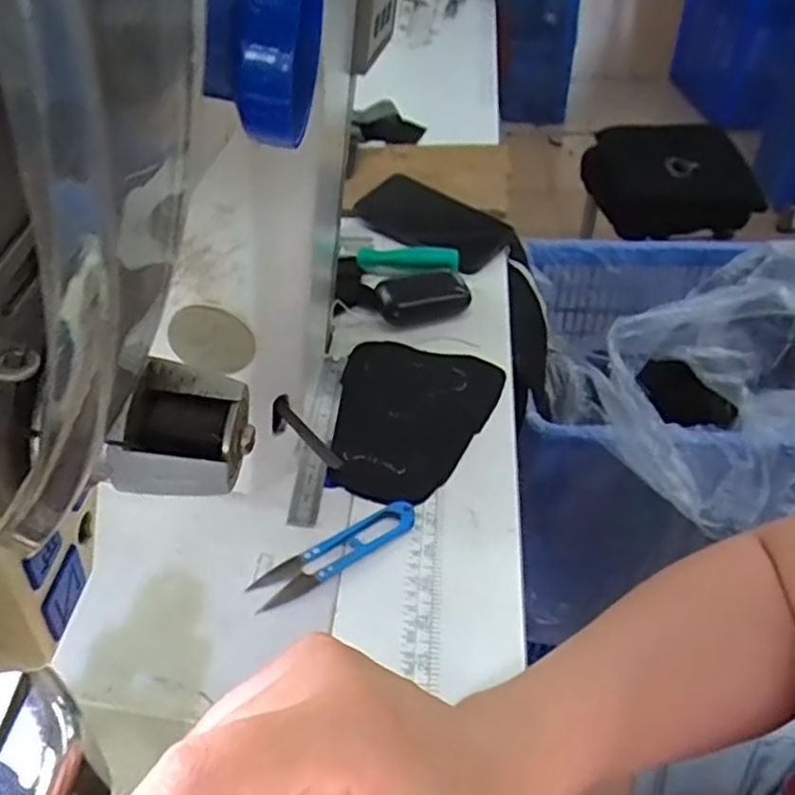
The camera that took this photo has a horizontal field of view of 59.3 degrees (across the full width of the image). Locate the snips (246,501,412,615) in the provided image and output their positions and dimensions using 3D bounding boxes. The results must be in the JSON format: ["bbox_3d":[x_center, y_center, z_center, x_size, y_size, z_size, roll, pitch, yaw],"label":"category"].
[{"bbox_3d":[-0.038,0.098,0.448,0.116,0.005,0.027,-29,49,-25],"label":"snips"}]

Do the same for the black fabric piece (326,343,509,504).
[{"bbox_3d":[0.012,0.009,0.540,0.122,0.008,0.173,7,44,10],"label":"black fabric piece"}]

